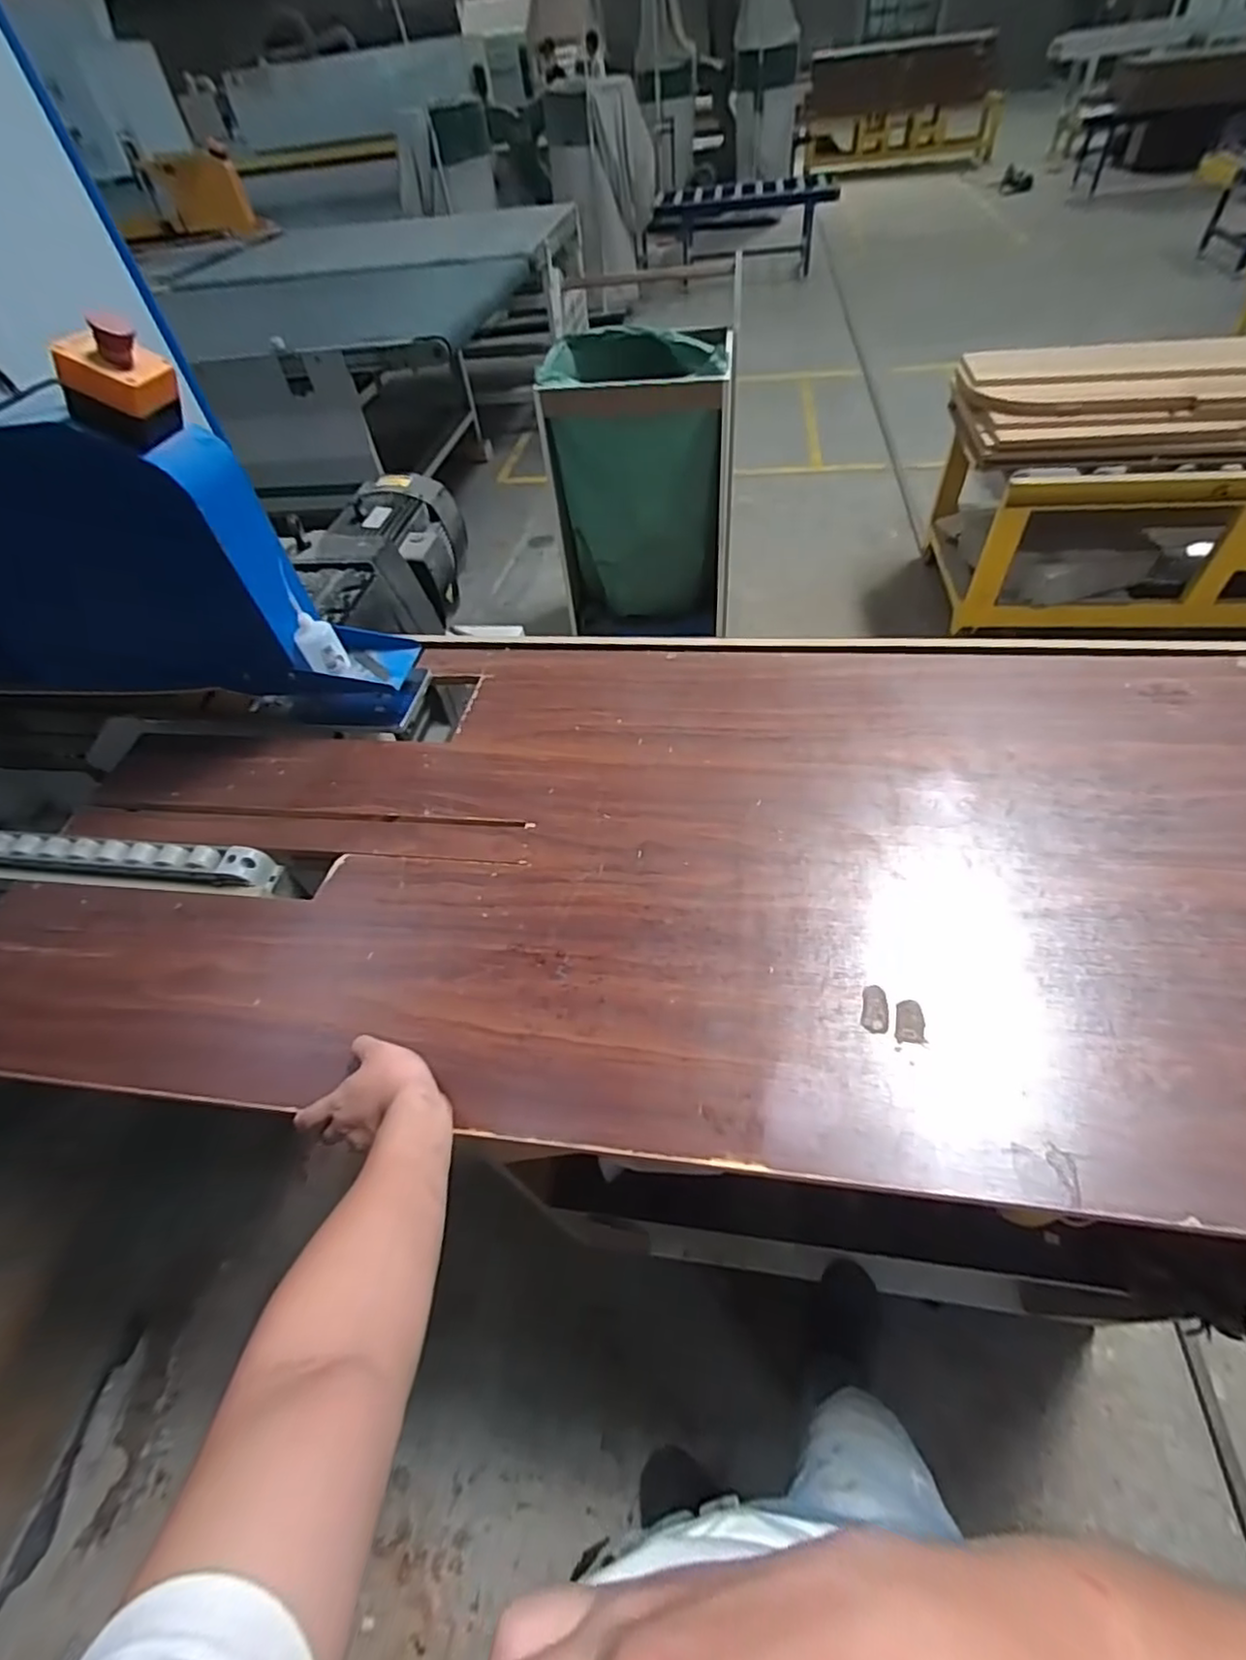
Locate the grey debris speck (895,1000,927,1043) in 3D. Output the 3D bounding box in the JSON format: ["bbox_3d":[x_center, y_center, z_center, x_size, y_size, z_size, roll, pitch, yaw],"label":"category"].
[{"bbox_3d":[0.259,0.172,0.578,0.025,0.004,0.038,5,52,11],"label":"grey debris speck"}]

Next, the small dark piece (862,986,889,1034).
[{"bbox_3d":[0.233,0.164,0.590,0.023,0.004,0.045,9,52,14],"label":"small dark piece"}]

